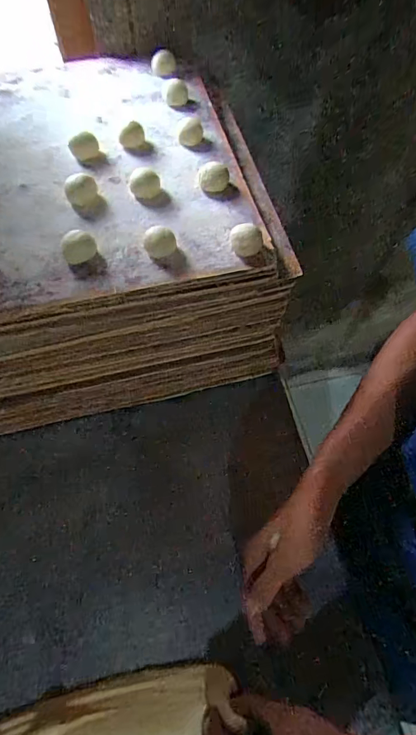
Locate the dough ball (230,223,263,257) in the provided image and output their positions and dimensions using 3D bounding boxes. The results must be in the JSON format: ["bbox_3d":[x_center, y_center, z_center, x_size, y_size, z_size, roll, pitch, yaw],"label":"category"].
[{"bbox_3d":[0.037,-0.126,0.410,0.031,0.019,0.030,0,62,0],"label":"dough ball"}]

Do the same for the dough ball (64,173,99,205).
[{"bbox_3d":[-0.136,-0.191,0.447,0.033,0.020,0.033,0,62,0],"label":"dough ball"}]

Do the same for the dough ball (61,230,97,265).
[{"bbox_3d":[-0.125,-0.116,0.402,0.032,0.021,0.026,-21,64,-11],"label":"dough ball"}]

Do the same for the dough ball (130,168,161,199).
[{"bbox_3d":[-0.068,-0.201,0.452,0.032,0.018,0.028,-8,62,-4],"label":"dough ball"}]

